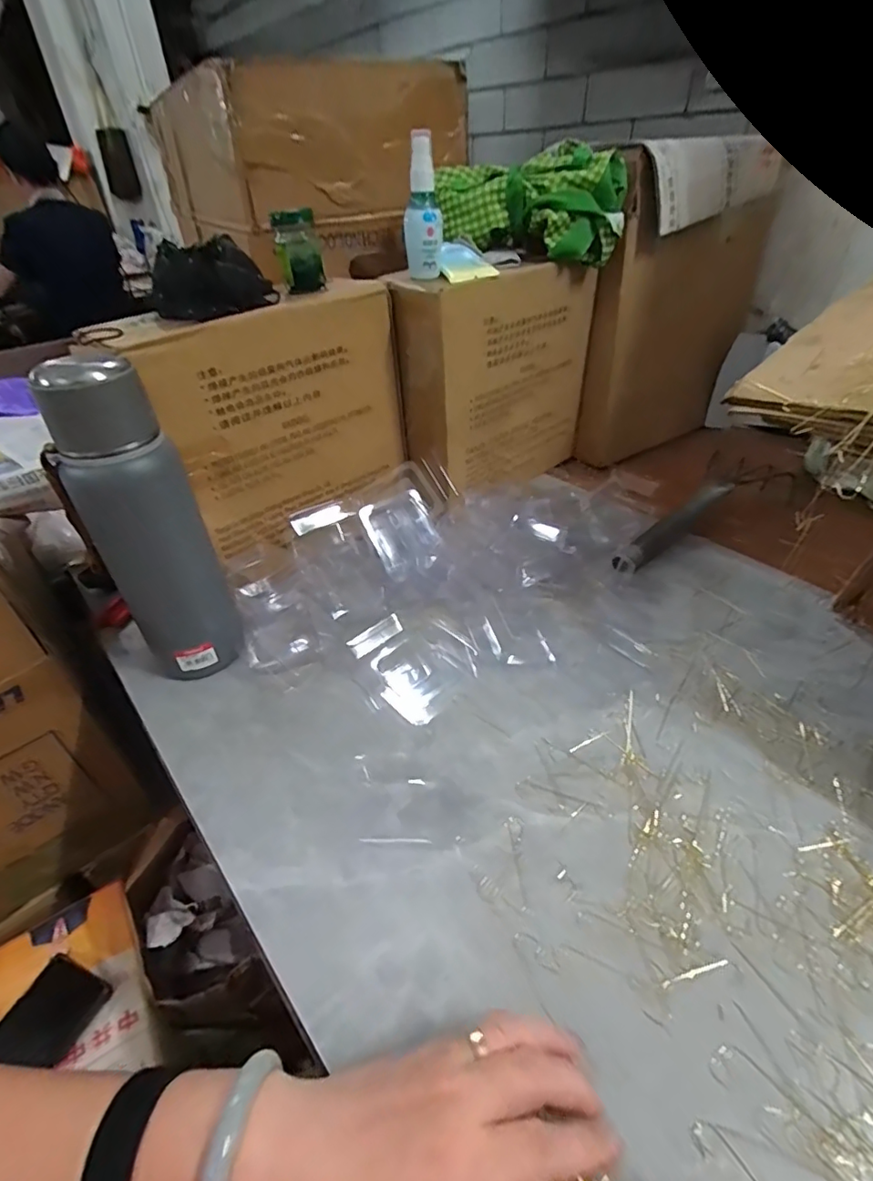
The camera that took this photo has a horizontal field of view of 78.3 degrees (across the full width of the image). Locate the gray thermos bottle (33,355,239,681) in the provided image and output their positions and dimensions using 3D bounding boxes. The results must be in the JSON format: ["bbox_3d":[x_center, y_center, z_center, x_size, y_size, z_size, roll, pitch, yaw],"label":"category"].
[{"bbox_3d":[-0.234,-0.043,0.443,0.087,0.273,0.073,-25,44,-25],"label":"gray thermos bottle"}]

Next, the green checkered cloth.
[{"bbox_3d":[0.108,-0.444,0.622,0.208,0.095,0.089,15,42,20],"label":"green checkered cloth"}]

